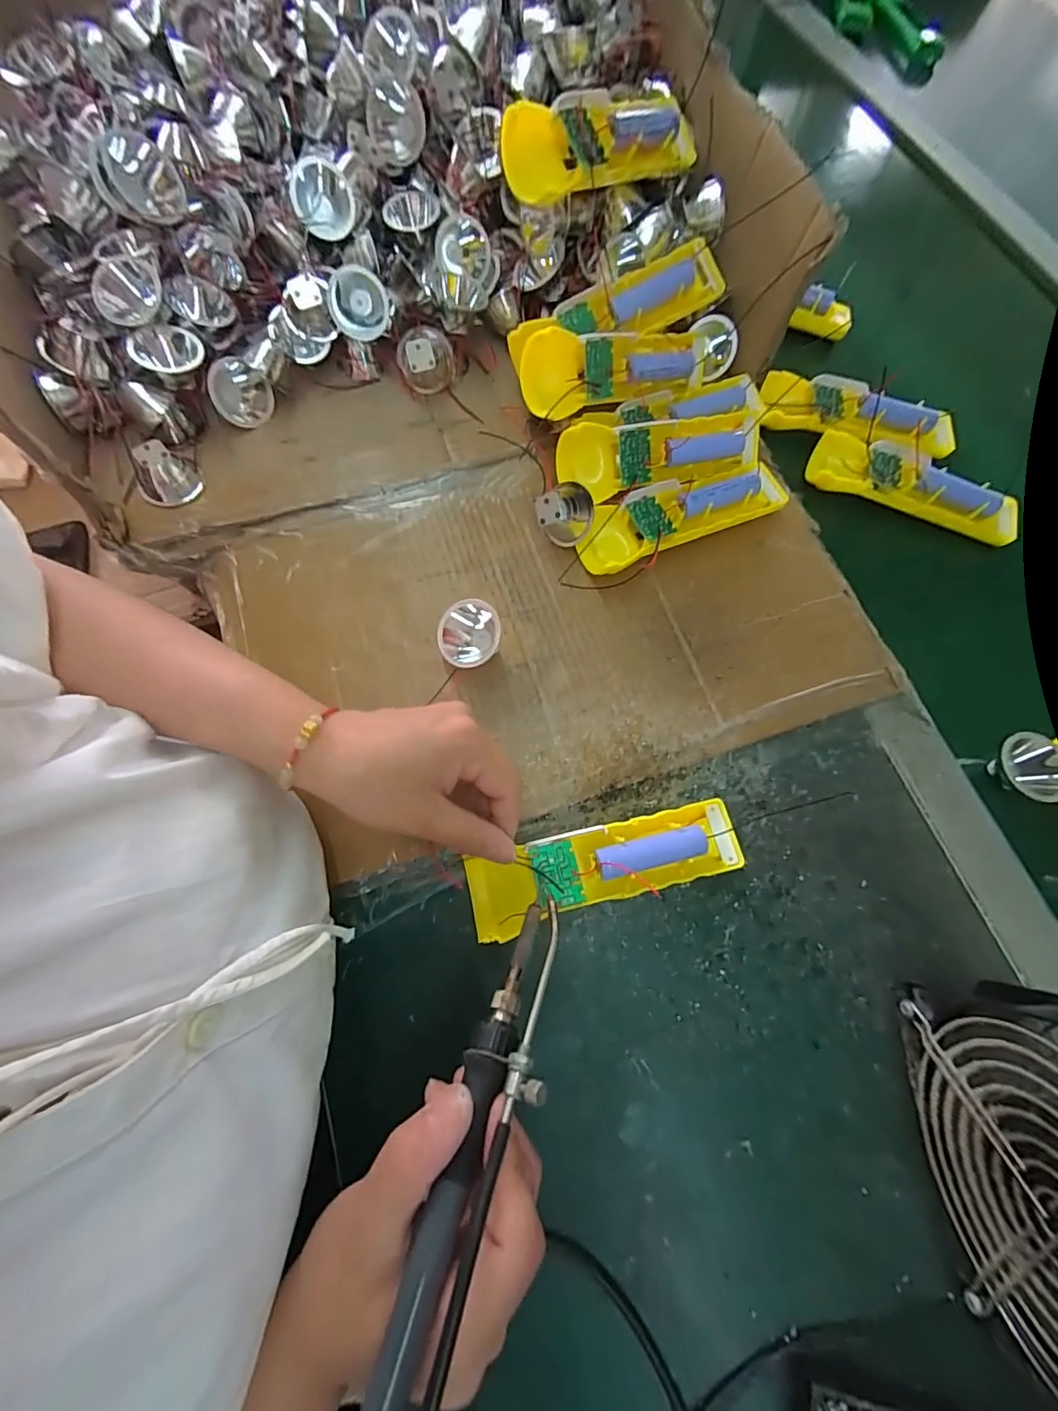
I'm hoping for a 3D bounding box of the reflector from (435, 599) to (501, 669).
[{"bbox_3d":[-0.038,-0.044,0.329,0.035,0.038,0.041,-3,73,0],"label":"reflector"}]

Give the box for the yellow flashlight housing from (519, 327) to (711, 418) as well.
[{"bbox_3d":[0.071,-0.249,0.370,0.161,0.043,0.043,-18,73,-19],"label":"yellow flashlight housing"}]

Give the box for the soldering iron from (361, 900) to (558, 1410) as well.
[{"bbox_3d":[-0.023,0.173,0.182,0.028,0.024,0.206,20,52,7],"label":"soldering iron"}]

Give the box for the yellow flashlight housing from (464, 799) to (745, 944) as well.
[{"bbox_3d":[0.045,0.091,0.288,0.156,0.016,0.043,-12,73,-9],"label":"yellow flashlight housing"}]

